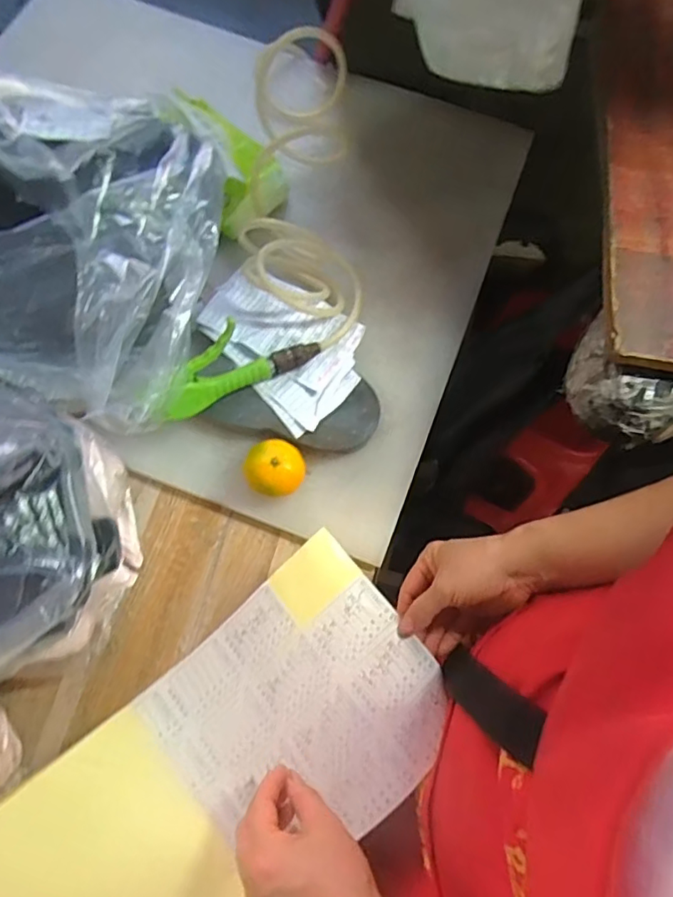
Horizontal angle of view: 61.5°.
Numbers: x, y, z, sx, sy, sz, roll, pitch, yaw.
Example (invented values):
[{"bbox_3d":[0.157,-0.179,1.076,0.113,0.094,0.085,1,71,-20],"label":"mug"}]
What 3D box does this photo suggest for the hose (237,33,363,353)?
[{"bbox_3d":[-0.039,-0.289,0.601,0.119,0.106,0.370,-2,72,-3],"label":"hose"}]

